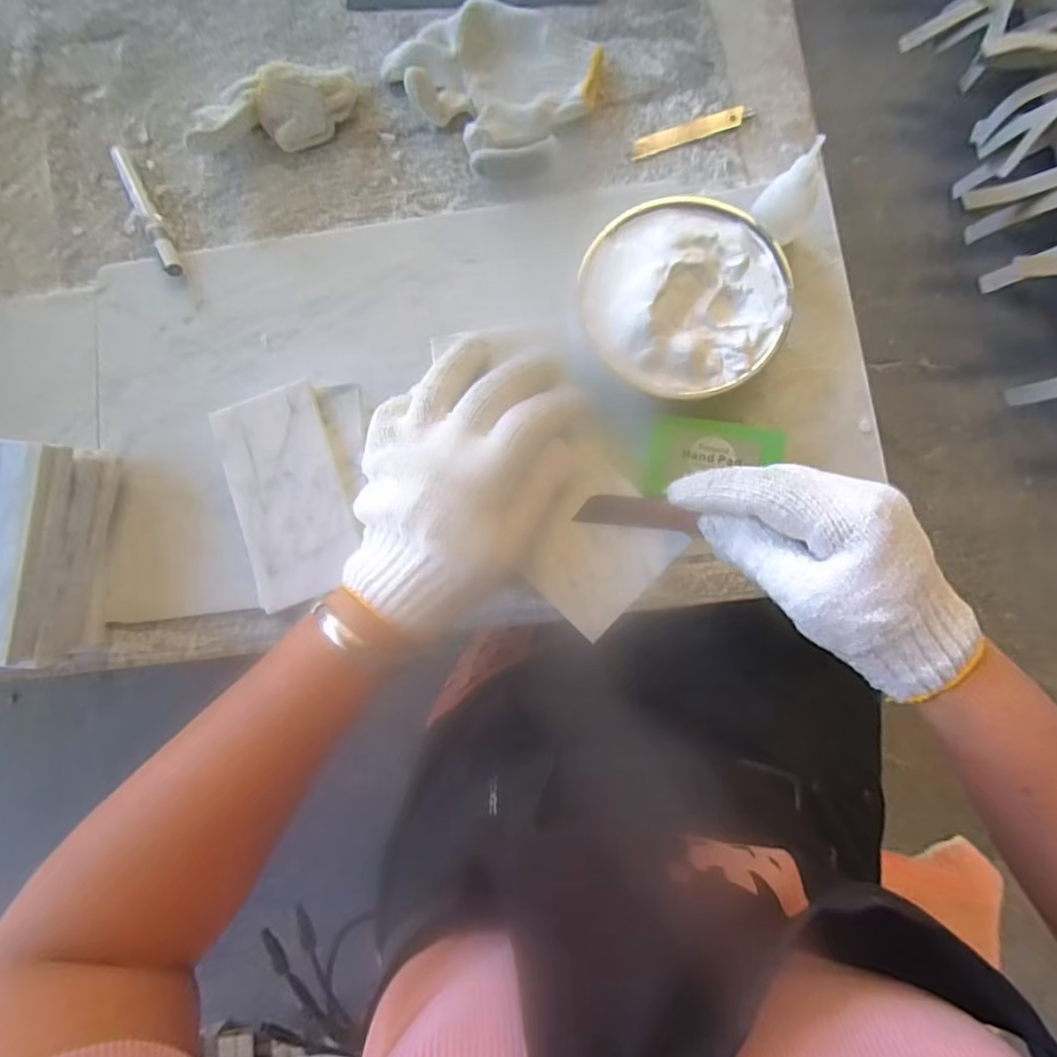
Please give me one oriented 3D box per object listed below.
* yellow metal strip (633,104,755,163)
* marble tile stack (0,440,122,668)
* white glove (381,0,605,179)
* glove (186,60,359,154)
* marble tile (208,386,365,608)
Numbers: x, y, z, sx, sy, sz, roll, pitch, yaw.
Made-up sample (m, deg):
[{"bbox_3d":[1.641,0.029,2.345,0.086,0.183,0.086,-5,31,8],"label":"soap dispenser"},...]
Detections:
[{"bbox_3d":[0.137,-0.329,0.469,0.106,0.005,0.017,-18,83,0],"label":"yellow metal strip"},{"bbox_3d":[-0.379,0.016,0.424,0.091,0.071,0.163,4,83,3],"label":"marble tile stack"},{"bbox_3d":[-0.031,-0.372,0.471,0.166,0.029,0.136,31,85,5],"label":"white glove"},{"bbox_3d":[-0.212,-0.348,0.471,0.134,0.047,0.054,-11,83,1],"label":"glove"},{"bbox_3d":[-0.171,-0.024,0.404,0.080,0.006,0.150,-18,83,0],"label":"marble tile"}]

